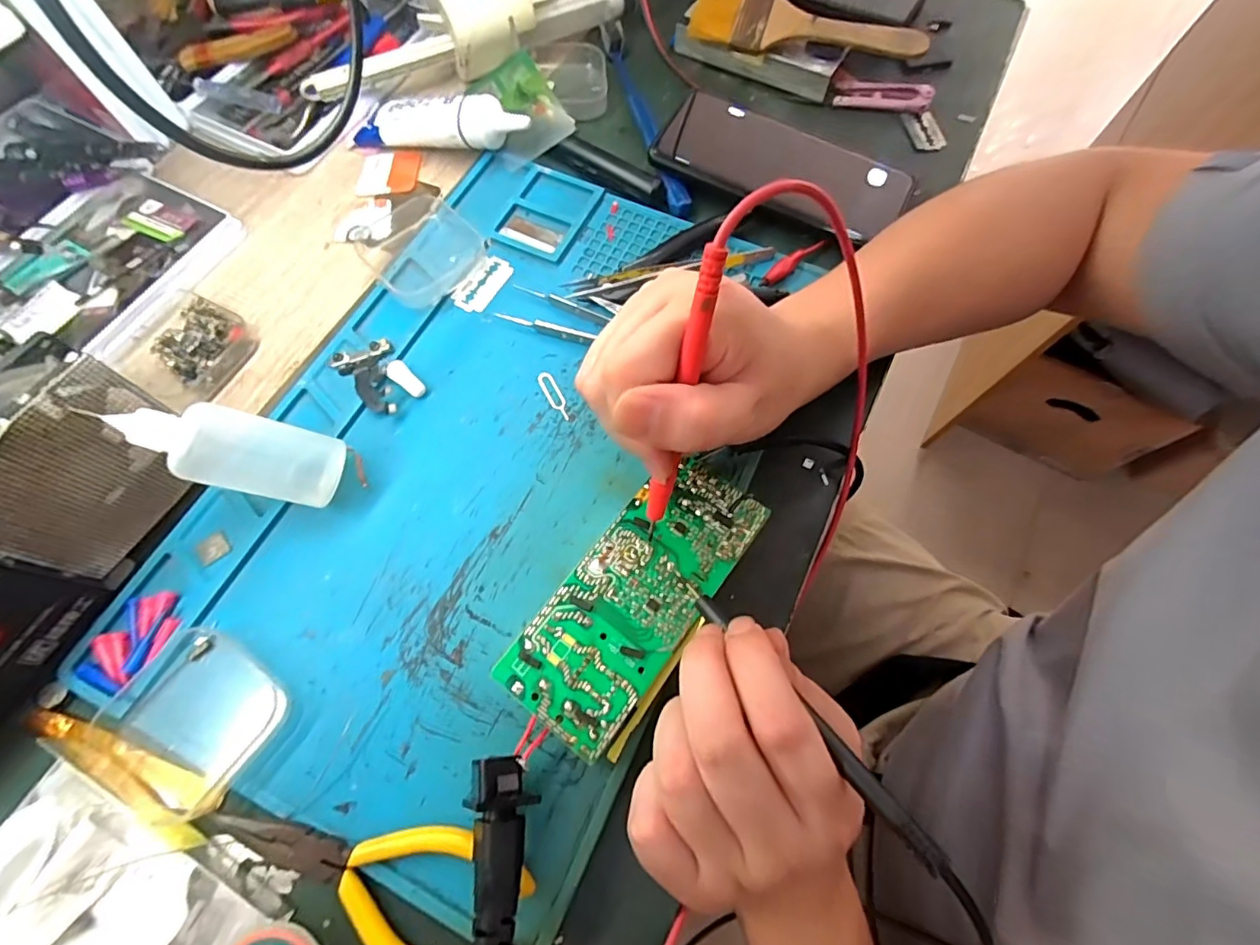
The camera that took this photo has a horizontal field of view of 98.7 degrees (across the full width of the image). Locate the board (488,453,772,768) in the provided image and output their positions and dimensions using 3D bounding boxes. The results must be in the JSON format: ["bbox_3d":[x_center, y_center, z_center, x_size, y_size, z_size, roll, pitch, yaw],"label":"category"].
[{"bbox_3d":[0.003,0.056,0.251,0.060,0.028,0.129,33,71,10],"label":"board"}]

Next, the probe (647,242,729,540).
[{"bbox_3d":[0.018,-0.021,0.200,0.009,0.121,0.006,11,40,1],"label":"probe"}]

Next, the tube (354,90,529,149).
[{"bbox_3d":[-0.129,-0.235,0.364,0.127,0.023,0.027,8,68,16],"label":"tube"}]

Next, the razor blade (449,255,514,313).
[{"bbox_3d":[-0.089,-0.116,0.331,0.022,0.004,0.042,30,70,9],"label":"razor blade"}]

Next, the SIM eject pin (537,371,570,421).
[{"bbox_3d":[-0.042,-0.043,0.302,0.009,0.004,0.034,-27,72,-13],"label":"SIM eject pin"}]

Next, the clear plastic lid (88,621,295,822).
[{"bbox_3d":[-0.191,0.105,0.233,0.067,0.010,0.062,31,70,9],"label":"clear plastic lid"}]

